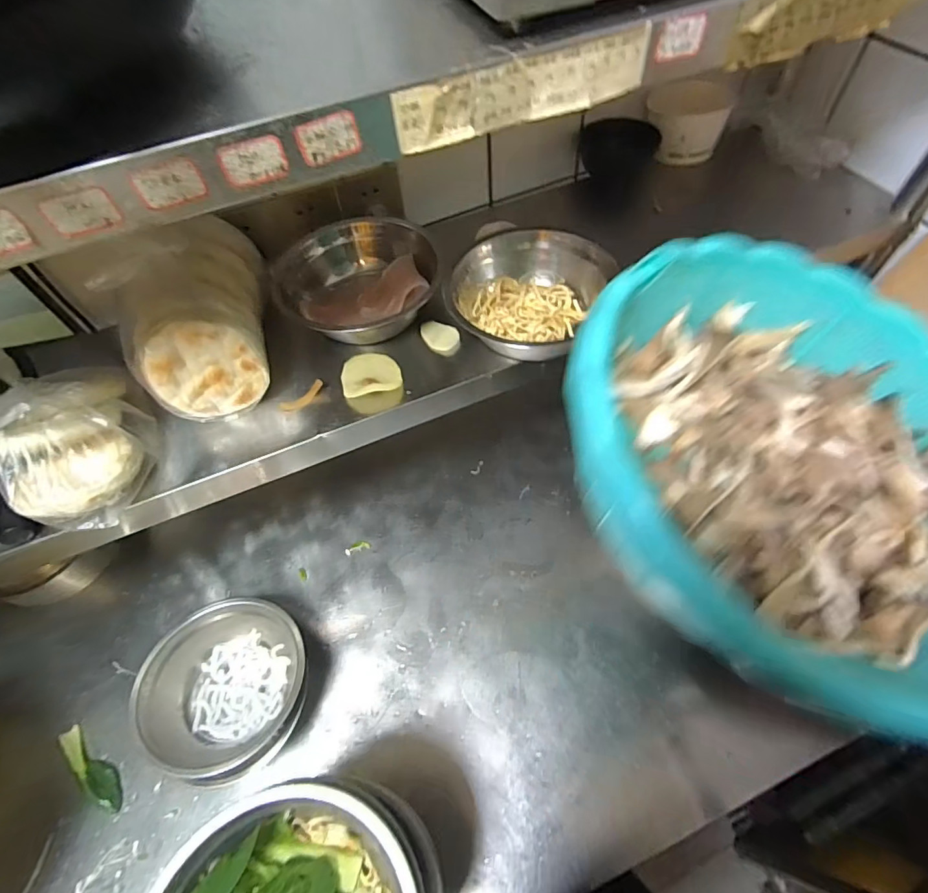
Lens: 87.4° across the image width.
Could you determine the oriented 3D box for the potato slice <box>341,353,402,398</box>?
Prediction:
[{"bbox_3d":[-0.105,-0.083,0.542,0.064,0.019,0.068,-2,58,3],"label":"potato slice"}]

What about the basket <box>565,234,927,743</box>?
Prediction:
[{"bbox_3d":[0.224,-0.009,0.314,0.280,0.129,0.291,24,63,18],"label":"basket"}]

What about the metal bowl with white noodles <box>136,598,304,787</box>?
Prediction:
[{"bbox_3d":[-0.292,0.305,0.609,0.191,0.104,0.187,-2,58,3],"label":"metal bowl with white noodles"}]

